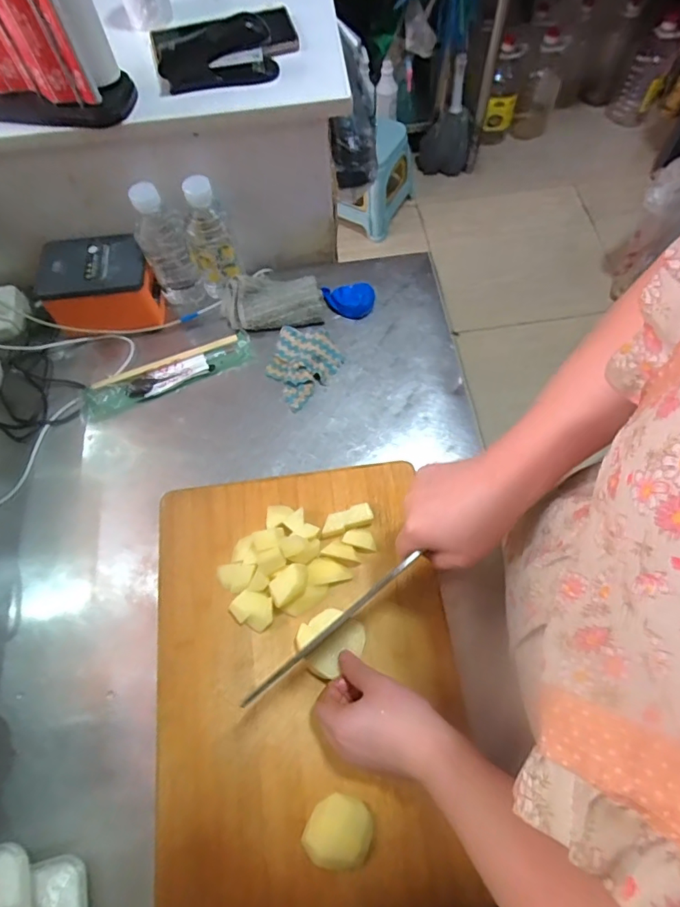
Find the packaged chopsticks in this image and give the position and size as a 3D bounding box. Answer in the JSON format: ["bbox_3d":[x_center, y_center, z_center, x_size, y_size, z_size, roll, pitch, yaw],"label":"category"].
[{"bbox_3d":[-0.224,-0.102,0.645,0.222,0.011,0.052,-22,67,-7],"label":"packaged chopsticks"}]

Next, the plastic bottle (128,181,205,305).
[{"bbox_3d":[-0.223,-0.267,0.634,0.062,0.152,0.062,-1,66,2],"label":"plastic bottle"}]

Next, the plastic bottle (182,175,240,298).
[{"bbox_3d":[-0.166,-0.270,0.631,0.056,0.148,0.057,-22,67,-7],"label":"plastic bottle"}]

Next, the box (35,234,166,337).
[{"bbox_3d":[-0.313,-0.223,0.657,0.136,0.075,0.100,-10,66,-2],"label":"box"}]

